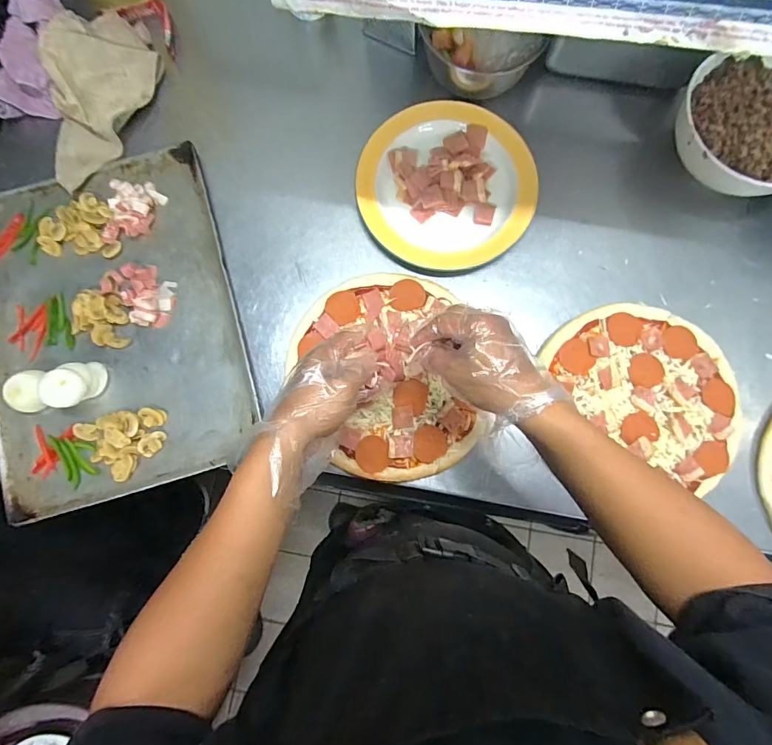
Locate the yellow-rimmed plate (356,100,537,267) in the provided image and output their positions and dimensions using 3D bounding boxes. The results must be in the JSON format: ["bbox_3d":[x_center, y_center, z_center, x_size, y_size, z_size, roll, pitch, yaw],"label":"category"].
[{"bbox_3d":[0.079,-0.258,0.578,0.226,0.030,0.237,0,80,0],"label":"yellow-rimmed plate"}]

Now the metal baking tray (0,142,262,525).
[{"bbox_3d":[-0.359,-0.067,0.539,0.322,0.022,0.429,-18,80,-4],"label":"metal baking tray"}]

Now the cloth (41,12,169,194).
[{"bbox_3d":[-0.397,-0.392,0.593,0.156,0.035,0.263,-10,80,-2],"label":"cloth"}]

